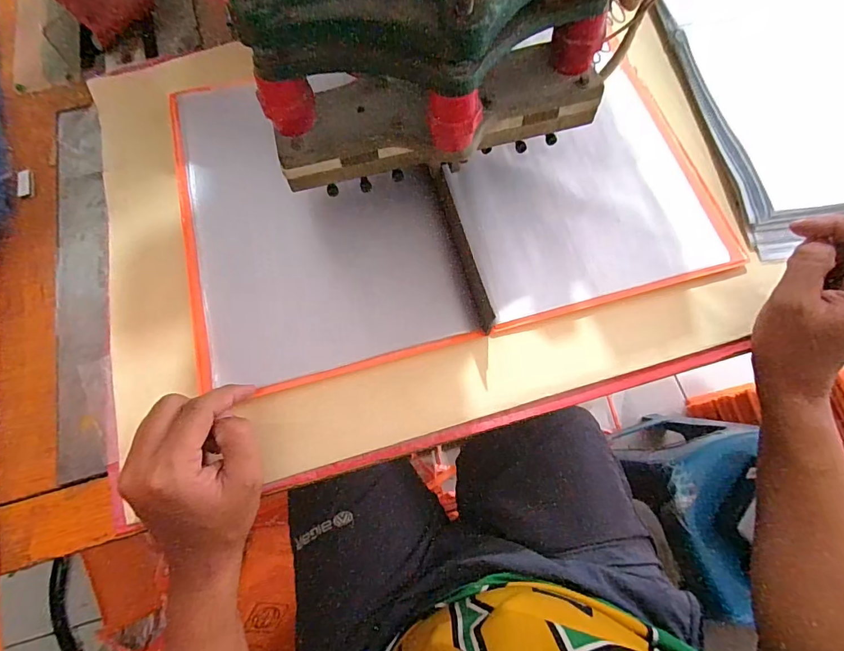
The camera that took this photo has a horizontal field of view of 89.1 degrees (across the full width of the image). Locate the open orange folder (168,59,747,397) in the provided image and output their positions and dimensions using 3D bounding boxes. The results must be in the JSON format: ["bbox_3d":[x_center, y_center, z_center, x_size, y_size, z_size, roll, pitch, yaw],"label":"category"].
[{"bbox_3d":[0.016,-0.138,0.411,0.480,0.013,0.315,-14,73,-5],"label":"open orange folder"}]

